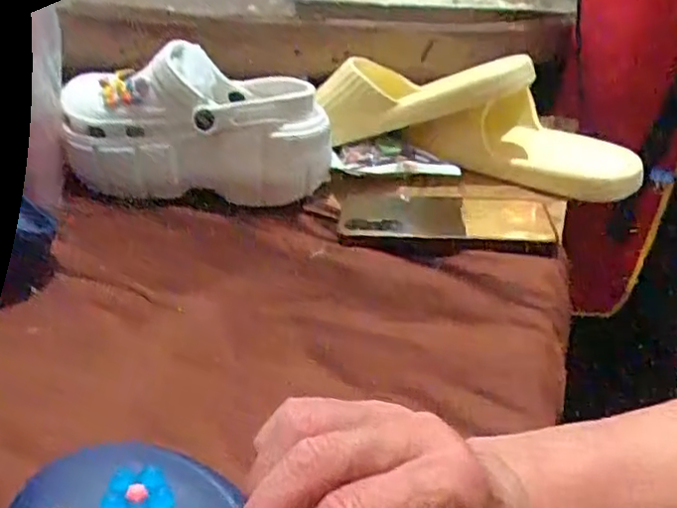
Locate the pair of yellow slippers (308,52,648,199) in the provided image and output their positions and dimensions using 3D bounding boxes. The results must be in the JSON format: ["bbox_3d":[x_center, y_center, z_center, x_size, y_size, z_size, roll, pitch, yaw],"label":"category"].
[{"bbox_3d":[0.127,-0.121,0.590,0.275,0.100,0.123,16,36,2],"label":"pair of yellow slippers"}]

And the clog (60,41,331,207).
[{"bbox_3d":[-0.120,-0.109,0.562,0.226,0.109,0.083,3,34,5],"label":"clog"}]

